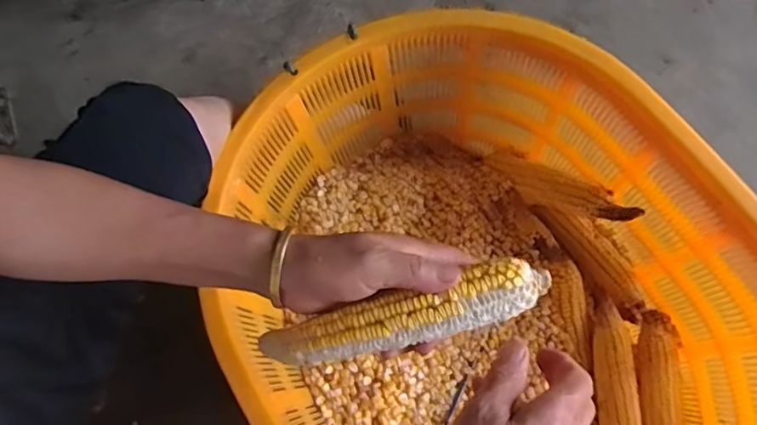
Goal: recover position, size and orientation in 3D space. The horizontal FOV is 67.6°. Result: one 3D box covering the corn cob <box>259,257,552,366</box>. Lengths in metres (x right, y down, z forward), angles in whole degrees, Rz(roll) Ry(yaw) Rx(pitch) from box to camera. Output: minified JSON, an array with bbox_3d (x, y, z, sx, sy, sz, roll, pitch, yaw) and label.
[{"bbox_3d":[0.011,0.071,0.371,0.198,0.034,0.036,-17,75,10],"label":"corn cob"}]

